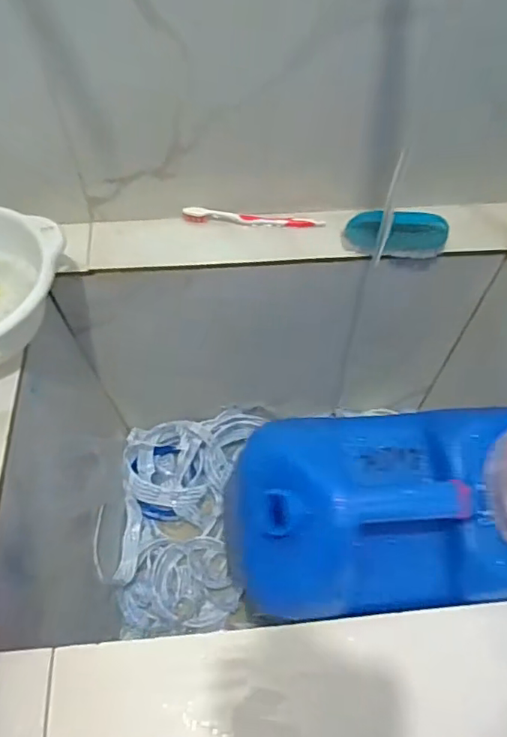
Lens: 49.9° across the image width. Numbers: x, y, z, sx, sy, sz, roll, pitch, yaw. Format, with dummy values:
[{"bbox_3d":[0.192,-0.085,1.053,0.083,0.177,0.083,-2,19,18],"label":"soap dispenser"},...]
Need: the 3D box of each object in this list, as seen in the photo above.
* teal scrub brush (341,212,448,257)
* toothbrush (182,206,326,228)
[{"bbox_3d":[0.174,-0.164,0.665,0.122,0.038,0.036,3,56,2],"label":"teal scrub brush"},{"bbox_3d":[0.000,-0.193,0.694,0.177,0.018,0.014,4,56,3],"label":"toothbrush"}]

